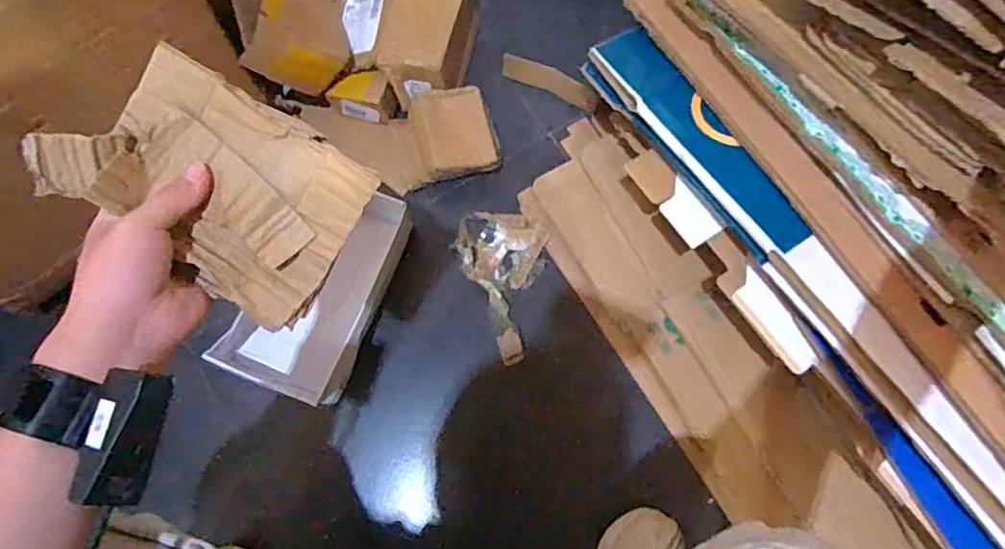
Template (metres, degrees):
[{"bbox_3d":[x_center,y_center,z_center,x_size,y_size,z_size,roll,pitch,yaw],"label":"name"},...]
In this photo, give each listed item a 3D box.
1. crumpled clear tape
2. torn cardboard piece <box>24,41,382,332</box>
[{"bbox_3d":[-0.007,0.012,0.816,0.126,0.043,0.208,7,75,1],"label":"crumpled clear tape"},{"bbox_3d":[-0.195,-0.061,0.394,0.188,0.020,0.125,31,95,-9],"label":"torn cardboard piece"}]

